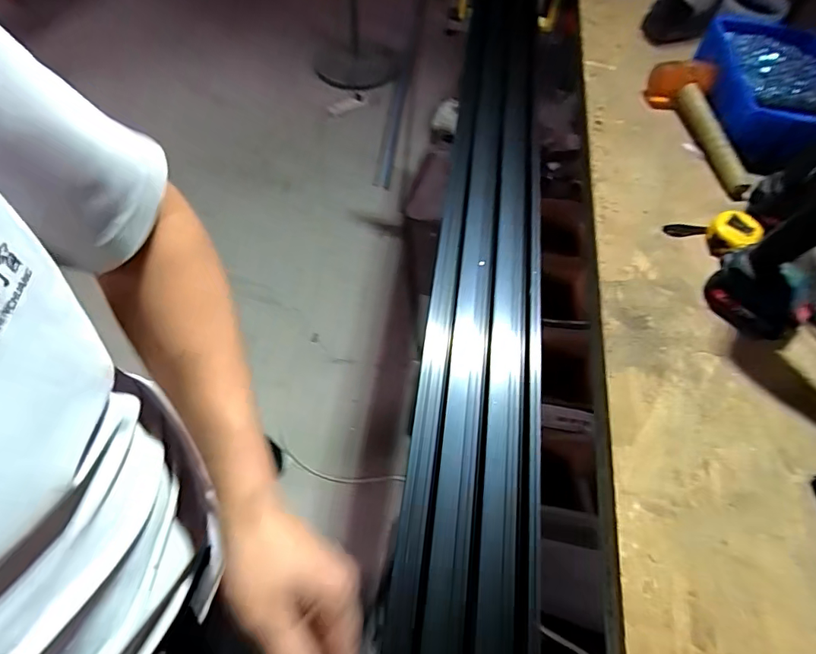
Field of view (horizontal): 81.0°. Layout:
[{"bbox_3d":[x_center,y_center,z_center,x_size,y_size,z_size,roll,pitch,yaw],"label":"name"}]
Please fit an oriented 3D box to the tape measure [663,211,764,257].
[{"bbox_3d":[0.441,-0.132,0.683,0.117,0.030,0.063,-5,60,-6],"label":"tape measure"}]

